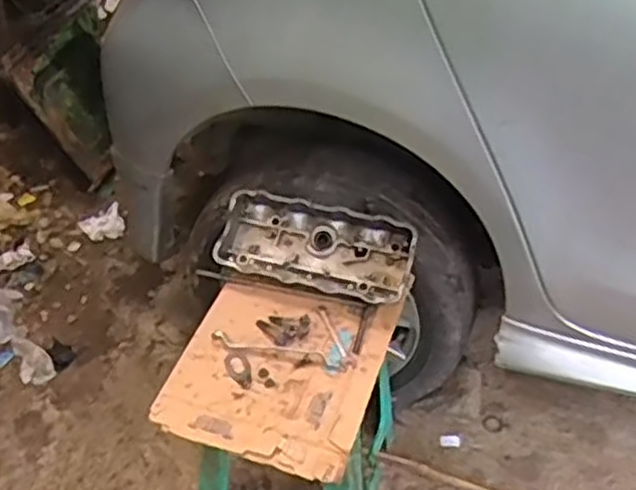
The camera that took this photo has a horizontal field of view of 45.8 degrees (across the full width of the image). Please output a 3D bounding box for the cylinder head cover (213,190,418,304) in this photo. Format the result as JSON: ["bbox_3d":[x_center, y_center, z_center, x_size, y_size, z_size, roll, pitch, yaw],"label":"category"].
[{"bbox_3d":[-0.005,0.002,1.261,0.326,0.067,0.149,16,85,14],"label":"cylinder head cover"}]

